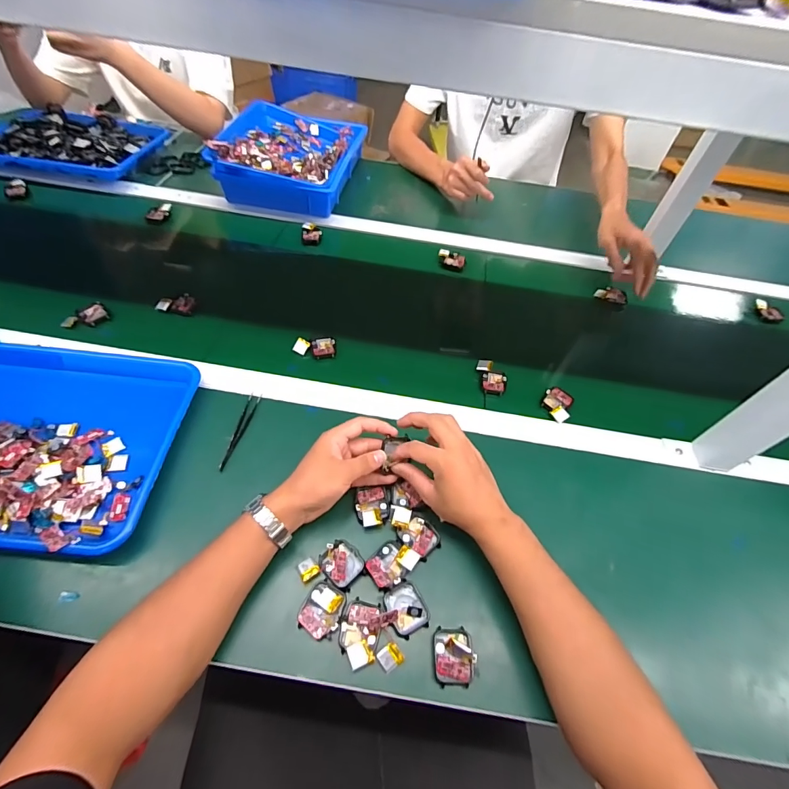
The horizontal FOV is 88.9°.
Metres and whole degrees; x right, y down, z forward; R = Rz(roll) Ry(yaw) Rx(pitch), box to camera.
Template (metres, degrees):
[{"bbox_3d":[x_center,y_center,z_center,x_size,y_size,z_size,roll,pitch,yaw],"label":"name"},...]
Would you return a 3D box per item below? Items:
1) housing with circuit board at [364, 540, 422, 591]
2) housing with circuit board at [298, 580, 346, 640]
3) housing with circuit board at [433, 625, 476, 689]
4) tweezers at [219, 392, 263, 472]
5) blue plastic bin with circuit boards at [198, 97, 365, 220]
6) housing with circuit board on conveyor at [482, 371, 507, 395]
[{"bbox_3d":[-0.003,0.181,0.430,0.040,0.014,0.051,40,60,21],"label":"housing with circuit board"},{"bbox_3d":[-0.073,0.215,0.403,0.039,0.010,0.046,21,55,10],"label":"housing with circuit board"},{"bbox_3d":[0.058,0.251,0.386,0.038,0.015,0.047,6,53,-2],"label":"housing with circuit board"},{"bbox_3d":[-0.198,0.046,0.518,0.015,0.005,0.116,10,53,2],"label":"tweezers"},{"bbox_3d":[-0.228,-0.531,0.900,0.267,0.102,0.350,11,53,3],"label":"blue plastic bin with circuit boards"},{"bbox_3d":[0.150,-0.019,0.603,0.036,0.008,0.041,11,53,2],"label":"housing with circuit board on conveyor"}]

